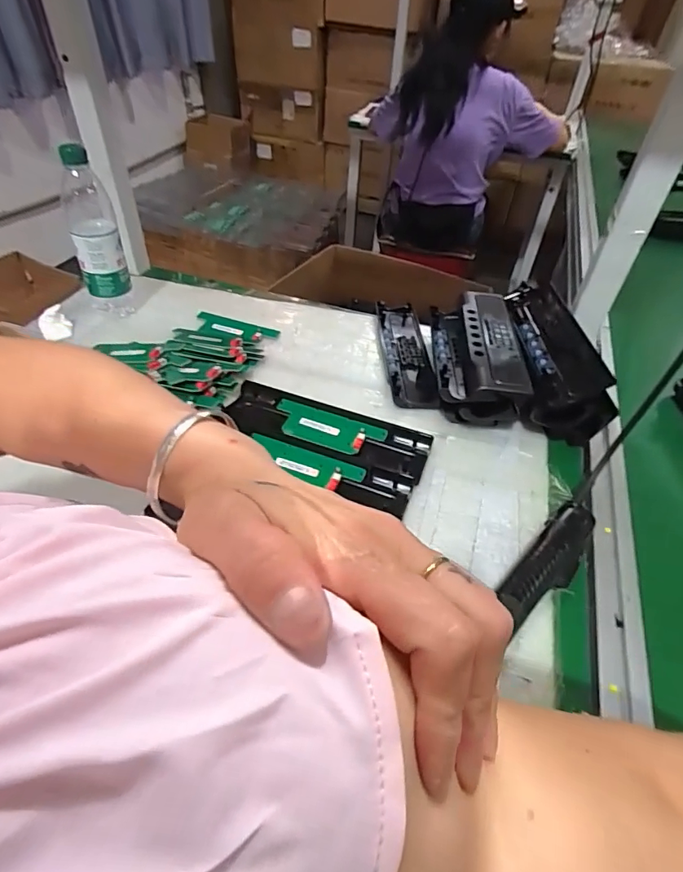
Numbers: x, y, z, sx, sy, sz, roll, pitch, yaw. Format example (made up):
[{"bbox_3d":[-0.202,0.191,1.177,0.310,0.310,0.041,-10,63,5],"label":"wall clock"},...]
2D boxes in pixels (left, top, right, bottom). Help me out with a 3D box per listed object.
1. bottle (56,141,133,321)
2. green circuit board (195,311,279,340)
[{"bbox_3d":[-0.349,-0.280,0.670,0.065,0.205,0.055,-15,48,-19],"label":"bottle"},{"bbox_3d":[-0.164,-0.167,0.725,0.134,0.005,0.038,15,46,11],"label":"green circuit board"}]

